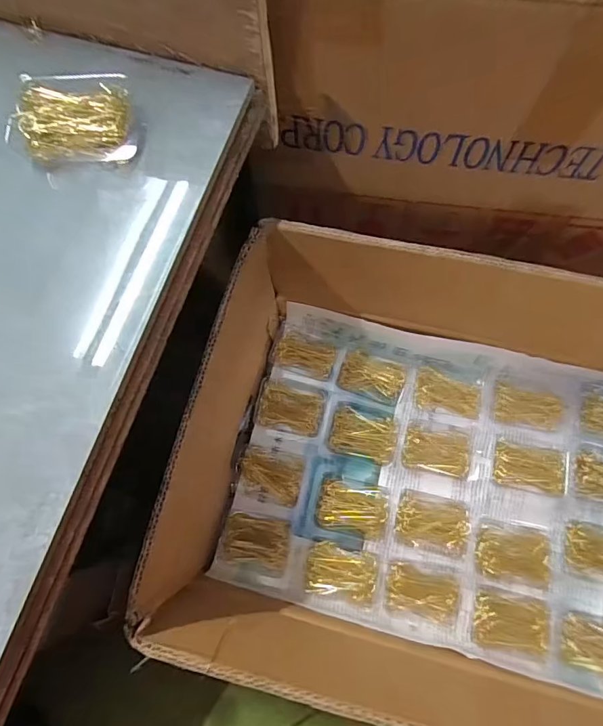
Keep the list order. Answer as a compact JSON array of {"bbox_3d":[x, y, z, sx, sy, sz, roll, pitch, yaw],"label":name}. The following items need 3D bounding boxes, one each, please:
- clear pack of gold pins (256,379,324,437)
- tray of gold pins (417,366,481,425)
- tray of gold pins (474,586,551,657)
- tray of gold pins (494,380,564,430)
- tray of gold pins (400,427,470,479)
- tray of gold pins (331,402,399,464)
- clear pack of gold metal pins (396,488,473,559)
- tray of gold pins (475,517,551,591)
[{"bbox_3d":[-0.012,0.053,0.509,0.075,0.011,0.053,10,98,8],"label":"clear pack of gold pins"},{"bbox_3d":[0.168,0.037,0.500,0.078,0.017,0.045,19,76,7],"label":"tray of gold pins"},{"bbox_3d":[0.212,0.260,0.441,0.074,0.018,0.051,9,75,4],"label":"tray of gold pins"},{"bbox_3d":[0.260,0.049,0.500,0.077,0.015,0.044,10,75,5],"label":"tray of gold pins"},{"bbox_3d":[0.152,0.099,0.496,0.073,0.010,0.047,8,75,4],"label":"tray of gold pins"},{"bbox_3d":[0.071,0.077,0.501,0.074,0.010,0.058,12,75,5],"label":"tray of gold pins"},{"bbox_3d":[0.140,0.171,0.470,0.077,0.021,0.055,12,75,5],"label":"clear pack of gold metal pins"},{"bbox_3d":[0.216,0.196,0.455,0.071,0.022,0.058,11,75,5],"label":"tray of gold pins"}]

